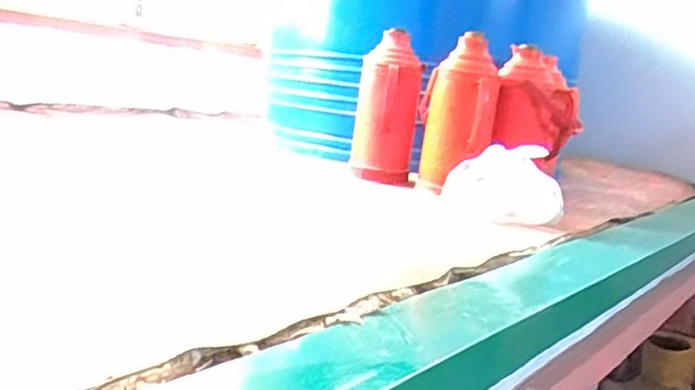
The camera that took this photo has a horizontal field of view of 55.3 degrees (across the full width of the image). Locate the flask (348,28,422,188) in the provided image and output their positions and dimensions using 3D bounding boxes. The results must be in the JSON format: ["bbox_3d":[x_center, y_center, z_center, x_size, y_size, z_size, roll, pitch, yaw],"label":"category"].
[{"bbox_3d":[0.101,-0.203,1.662,0.135,0.371,0.153,6,10,-11],"label":"flask"}]

